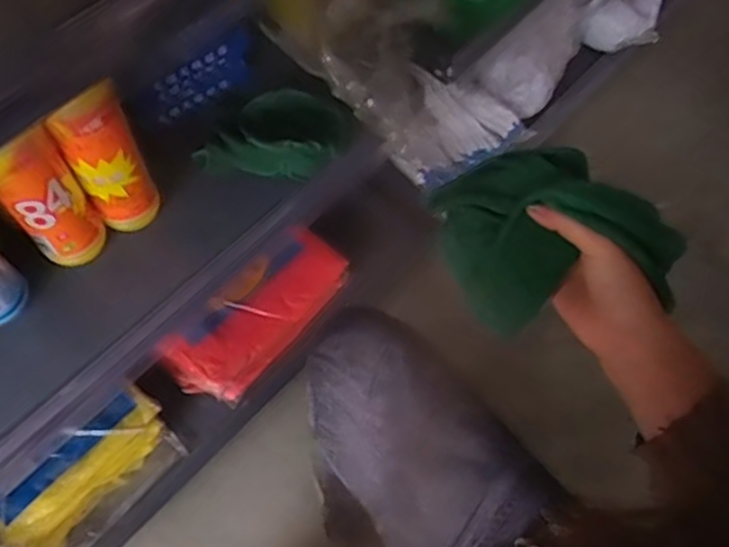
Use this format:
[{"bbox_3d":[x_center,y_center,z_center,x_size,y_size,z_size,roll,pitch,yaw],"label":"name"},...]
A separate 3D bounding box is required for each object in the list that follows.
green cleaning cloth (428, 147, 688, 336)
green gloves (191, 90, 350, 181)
[{"bbox_3d":[0.127,-0.031,0.464,0.096,0.129,0.155,-32,70,-17],"label":"green cleaning cloth"},{"bbox_3d":[-0.091,-0.141,0.643,0.121,0.044,0.120,29,66,11],"label":"green gloves"}]

